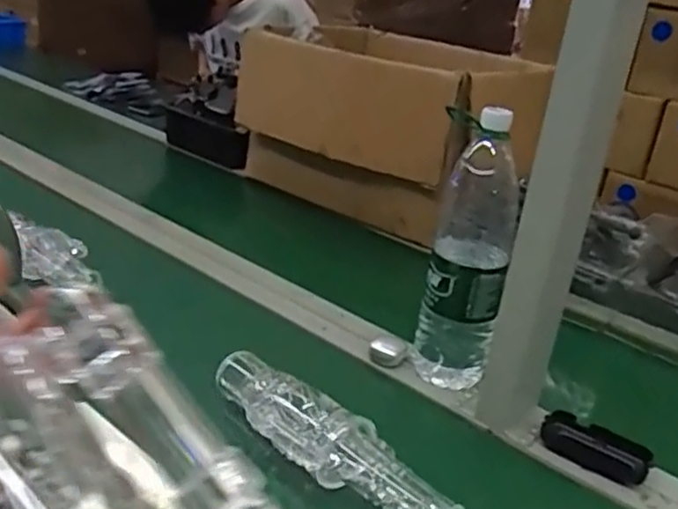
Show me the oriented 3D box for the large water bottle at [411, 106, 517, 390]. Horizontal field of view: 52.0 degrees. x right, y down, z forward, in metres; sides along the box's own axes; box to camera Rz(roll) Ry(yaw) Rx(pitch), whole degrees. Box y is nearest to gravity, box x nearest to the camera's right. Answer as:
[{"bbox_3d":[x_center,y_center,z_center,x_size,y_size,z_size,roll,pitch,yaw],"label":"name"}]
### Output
[{"bbox_3d":[0.151,0.000,0.800,0.085,0.323,0.083,11,24,9],"label":"large water bottle"}]

